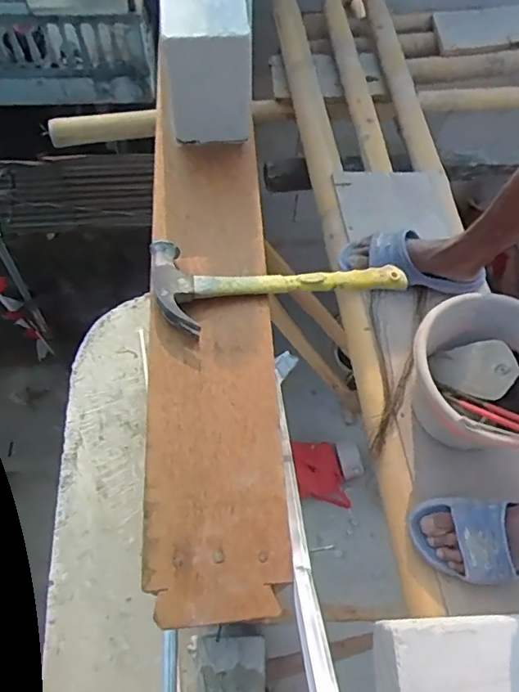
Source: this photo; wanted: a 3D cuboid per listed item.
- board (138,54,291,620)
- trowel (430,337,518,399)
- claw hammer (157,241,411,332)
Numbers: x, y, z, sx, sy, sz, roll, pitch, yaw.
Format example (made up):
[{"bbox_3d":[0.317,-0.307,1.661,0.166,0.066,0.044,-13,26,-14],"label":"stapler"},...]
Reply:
[{"bbox_3d":[-0.053,-0.042,0.583,0.140,0.026,0.612,-2,62,-3],"label":"board"},{"bbox_3d":[0.392,0.041,0.777,0.286,0.039,0.081,7,56,40],"label":"trowel"},{"bbox_3d":[0.024,-0.086,0.601,0.282,0.041,0.118,-10,62,-7],"label":"claw hammer"}]

